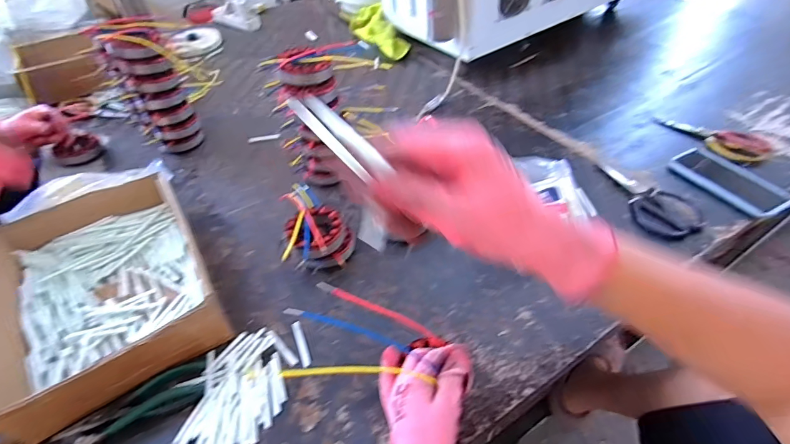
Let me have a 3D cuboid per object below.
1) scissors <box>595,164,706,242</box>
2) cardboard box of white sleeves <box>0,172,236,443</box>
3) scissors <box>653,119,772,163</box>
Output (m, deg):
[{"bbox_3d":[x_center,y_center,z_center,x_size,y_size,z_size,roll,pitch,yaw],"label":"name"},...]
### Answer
[{"bbox_3d":[0.406,-0.042,0.653,0.087,0.021,0.185,-27,51,-19],"label":"scissors"},{"bbox_3d":[-0.396,0.079,0.545,0.245,0.088,0.332,-28,51,-20],"label":"cardboard box of white sleeves"},{"bbox_3d":[0.620,-0.175,0.774,0.099,0.015,0.189,-29,52,-21],"label":"scissors"}]

